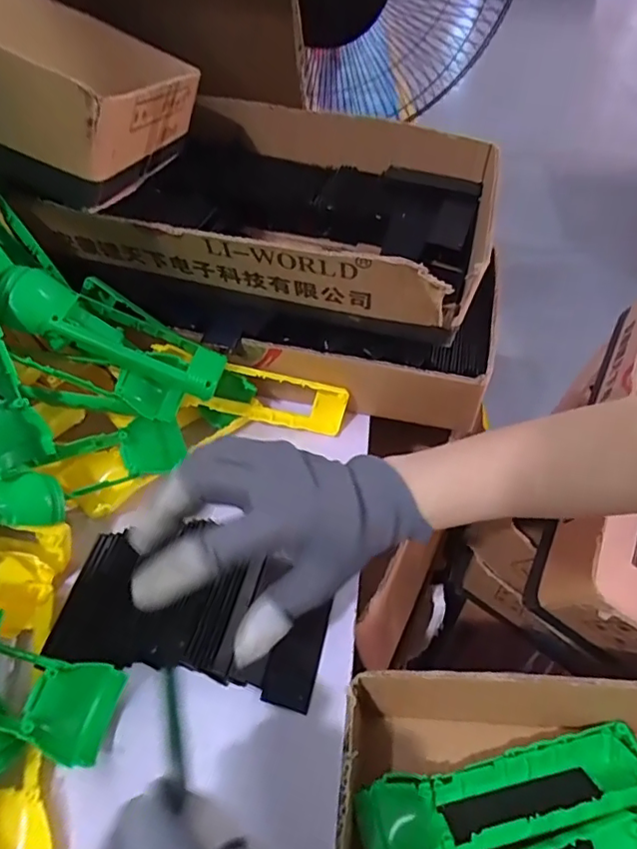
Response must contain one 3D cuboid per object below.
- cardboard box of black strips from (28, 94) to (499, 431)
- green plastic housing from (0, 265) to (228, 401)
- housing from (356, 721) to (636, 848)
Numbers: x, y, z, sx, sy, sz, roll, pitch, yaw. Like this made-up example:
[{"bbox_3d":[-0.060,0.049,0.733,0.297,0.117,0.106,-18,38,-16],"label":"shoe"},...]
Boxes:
[{"bbox_3d":[-0.010,-0.161,0.507,0.360,0.142,0.235,17,51,13],"label":"cardboard box of black strips"},{"bbox_3d":[-0.148,-0.065,0.408,0.158,0.025,0.046,23,50,-10],"label":"green plastic housing"},{"bbox_3d":[0.108,0.204,0.311,0.169,0.026,0.046,-11,51,-10],"label":"housing"}]

